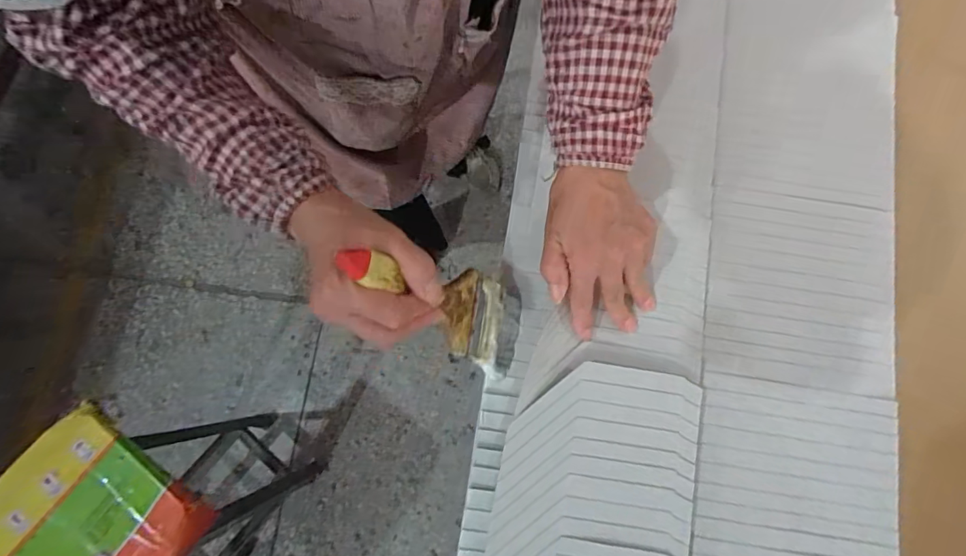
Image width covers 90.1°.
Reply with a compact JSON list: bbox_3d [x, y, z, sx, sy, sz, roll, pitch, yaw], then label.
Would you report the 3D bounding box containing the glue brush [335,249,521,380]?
[{"bbox_3d":[-0.028,0.020,0.361,0.016,0.197,0.075,8,76,36],"label":"glue brush"}]

